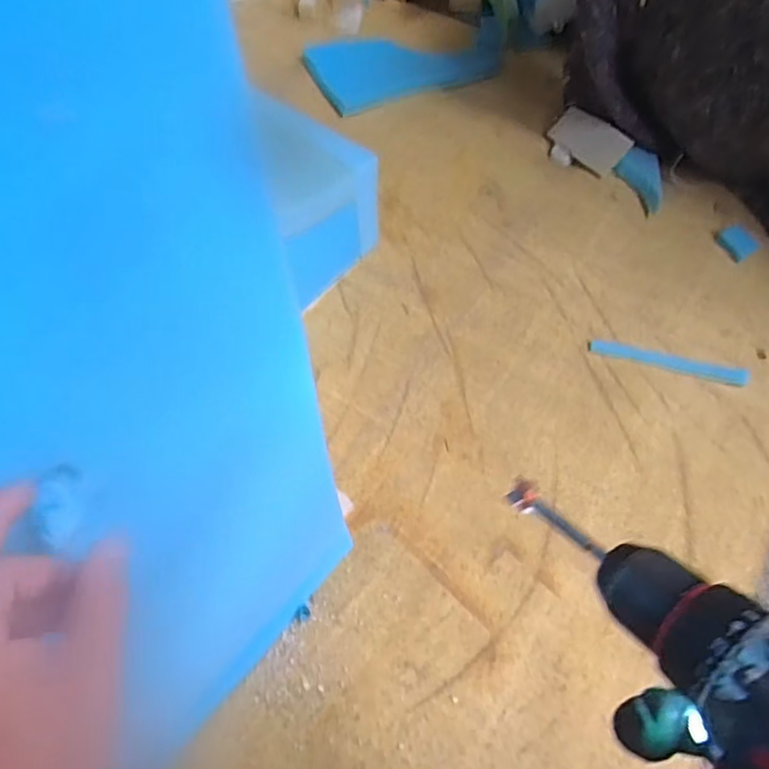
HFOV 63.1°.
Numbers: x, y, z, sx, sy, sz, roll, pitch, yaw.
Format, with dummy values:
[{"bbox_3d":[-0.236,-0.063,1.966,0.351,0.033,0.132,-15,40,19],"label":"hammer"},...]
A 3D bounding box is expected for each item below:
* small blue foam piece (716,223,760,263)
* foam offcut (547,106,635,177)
[{"bbox_3d":[0.635,-0.256,1.125,0.056,0.022,0.066,-28,64,-17],"label":"small blue foam piece"},{"bbox_3d":[0.391,-0.471,1.201,0.008,0.079,0.157,-13,52,-46],"label":"foam offcut"}]

